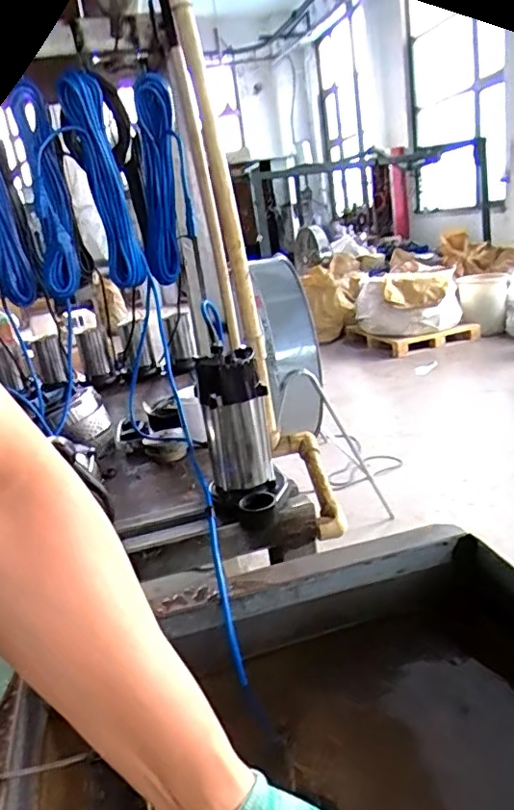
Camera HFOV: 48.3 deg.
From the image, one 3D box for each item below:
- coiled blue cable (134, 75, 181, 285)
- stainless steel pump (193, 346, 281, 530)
[{"bbox_3d":[-0.172,-0.386,1.023,0.084,0.329,0.074,-11,18,-5],"label":"coiled blue cable"},{"bbox_3d":[-0.030,0.051,0.815,0.098,0.222,0.116,-9,18,-1],"label":"stainless steel pump"}]

